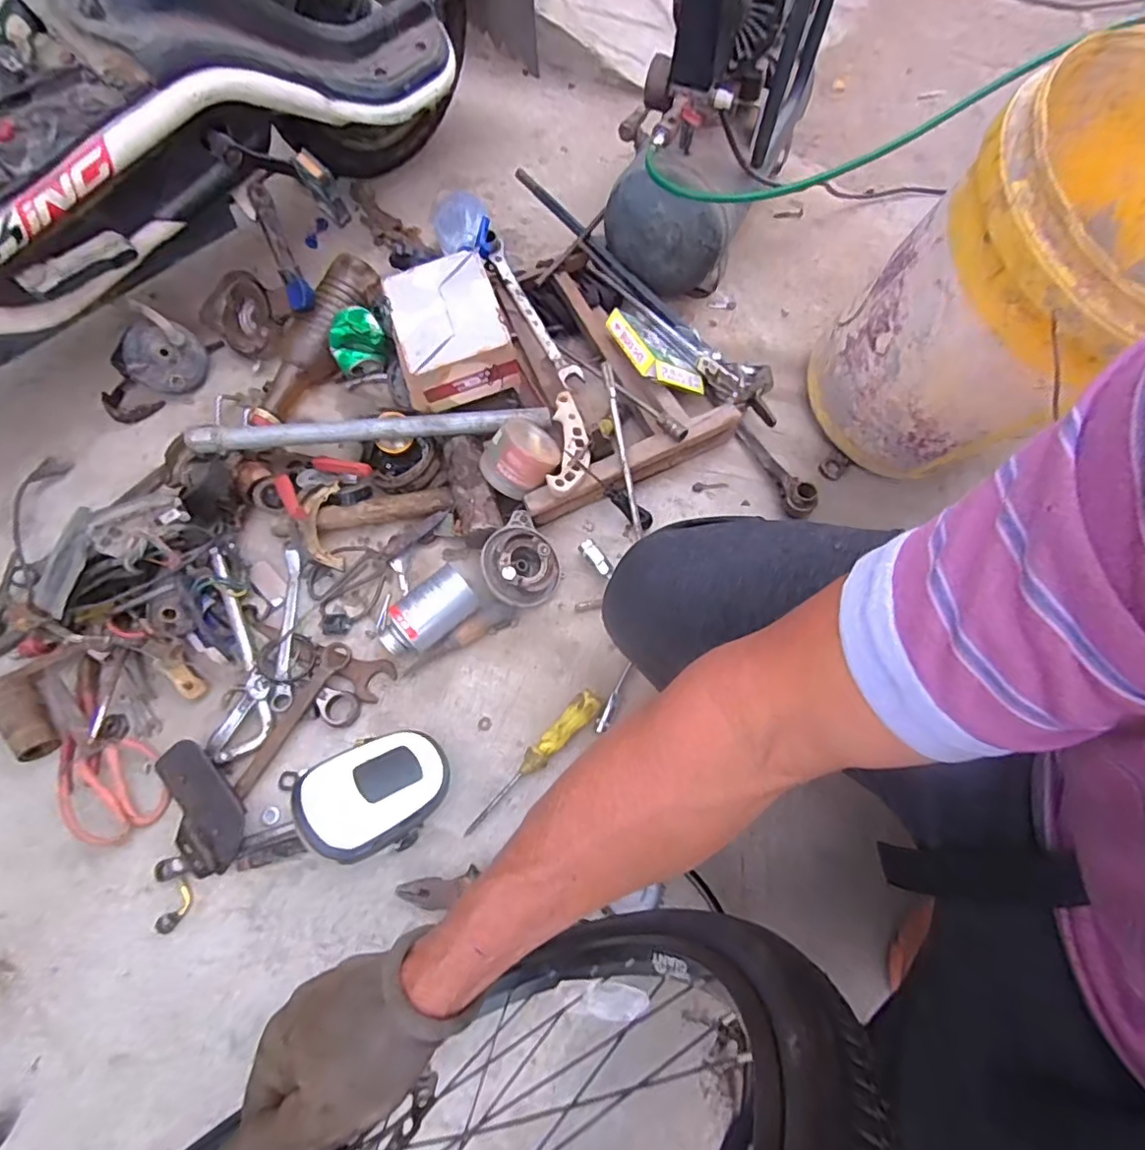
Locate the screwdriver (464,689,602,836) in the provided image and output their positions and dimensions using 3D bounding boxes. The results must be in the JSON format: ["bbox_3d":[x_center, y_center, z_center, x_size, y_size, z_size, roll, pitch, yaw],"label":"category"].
[{"bbox_3d":[-0.046,0.207,0.653,0.199,0.037,0.029,-43,72,-13],"label":"screwdriver"}]

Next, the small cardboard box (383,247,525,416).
[{"bbox_3d":[-0.164,-0.318,0.756,0.142,0.084,0.189,-21,69,-5],"label":"small cardboard box"}]

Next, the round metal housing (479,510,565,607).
[{"bbox_3d":[-0.061,-0.014,0.716,0.105,0.042,0.100,47,61,2],"label":"round metal housing"}]

